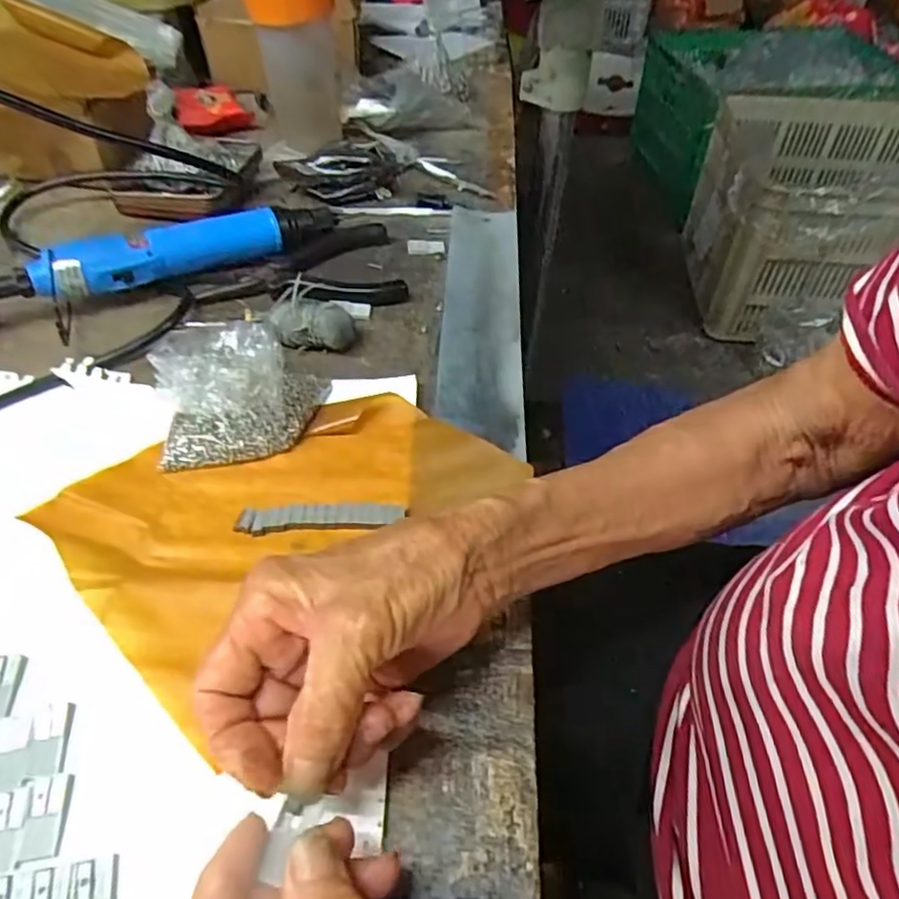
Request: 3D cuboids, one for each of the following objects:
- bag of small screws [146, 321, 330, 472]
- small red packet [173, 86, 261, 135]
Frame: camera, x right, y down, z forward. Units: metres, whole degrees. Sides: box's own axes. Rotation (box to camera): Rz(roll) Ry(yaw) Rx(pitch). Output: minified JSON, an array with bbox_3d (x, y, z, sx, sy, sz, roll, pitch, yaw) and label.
[{"bbox_3d":[-0.120,-0.040,0.376,0.091,0.047,0.080,-8,48,-9],"label":"bag of small screws"},{"bbox_3d":[-0.240,-0.343,0.671,0.069,0.020,0.090,-20,50,-20],"label":"small red packet"}]

